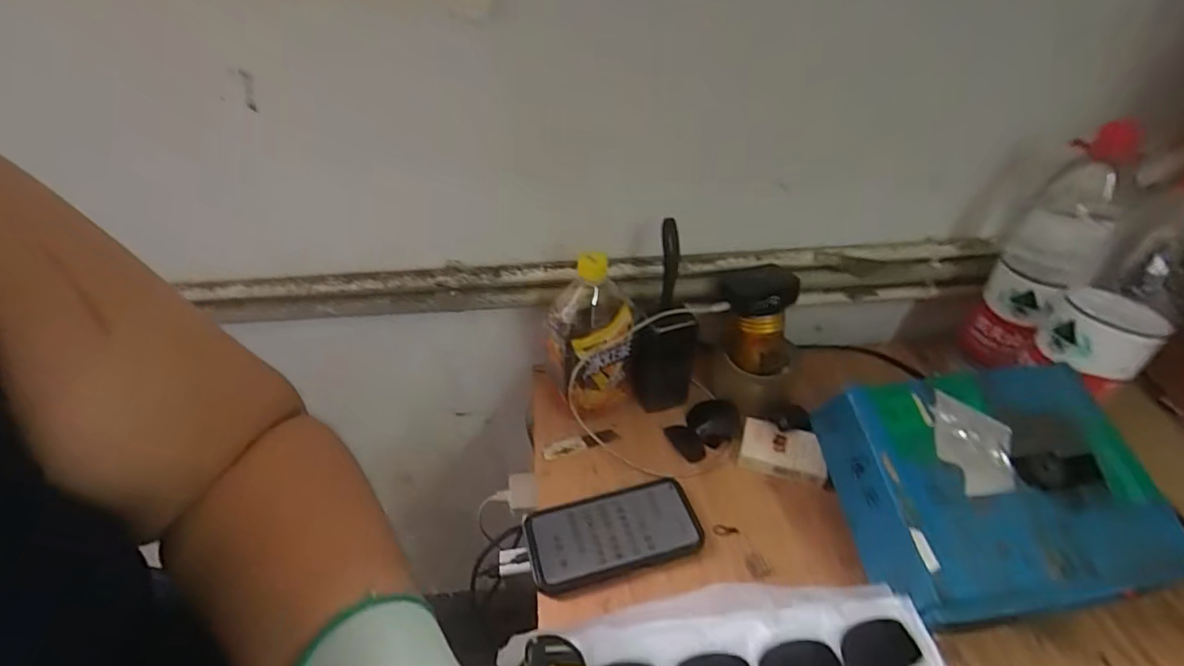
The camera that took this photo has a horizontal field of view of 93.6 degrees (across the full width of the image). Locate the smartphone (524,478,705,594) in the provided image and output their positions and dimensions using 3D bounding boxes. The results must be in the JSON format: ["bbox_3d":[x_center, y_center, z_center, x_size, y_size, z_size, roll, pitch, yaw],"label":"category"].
[{"bbox_3d":[0.021,0.192,0.536,0.164,0.015,0.083,-9,41,-13],"label":"smartphone"}]

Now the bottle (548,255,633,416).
[{"bbox_3d":[-0.004,0.003,0.620,0.090,0.199,0.104,0,39,-3],"label":"bottle"}]

